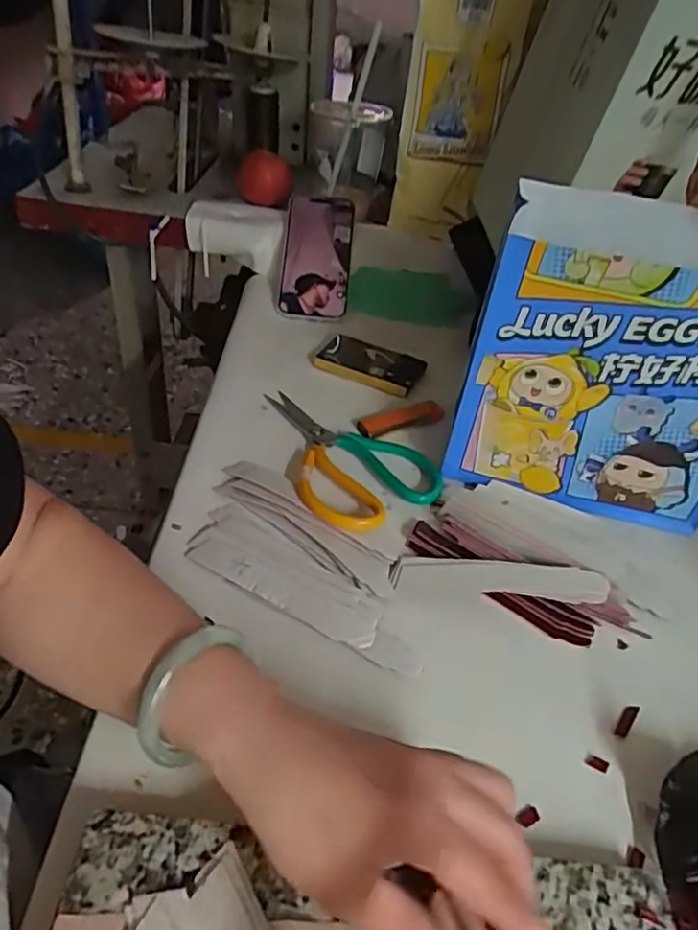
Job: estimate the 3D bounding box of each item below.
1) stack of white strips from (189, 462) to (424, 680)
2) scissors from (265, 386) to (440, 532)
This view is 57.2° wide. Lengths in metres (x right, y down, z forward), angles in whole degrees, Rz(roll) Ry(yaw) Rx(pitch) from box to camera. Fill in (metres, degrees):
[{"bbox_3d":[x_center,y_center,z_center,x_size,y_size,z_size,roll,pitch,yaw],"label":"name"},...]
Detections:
[{"bbox_3d":[-0.032,0.068,0.456,0.205,0.010,0.091,30,48,25],"label":"stack of white strips"},{"bbox_3d":[-0.017,-0.015,0.546,0.110,0.017,0.192,-27,51,-31],"label":"scissors"}]

